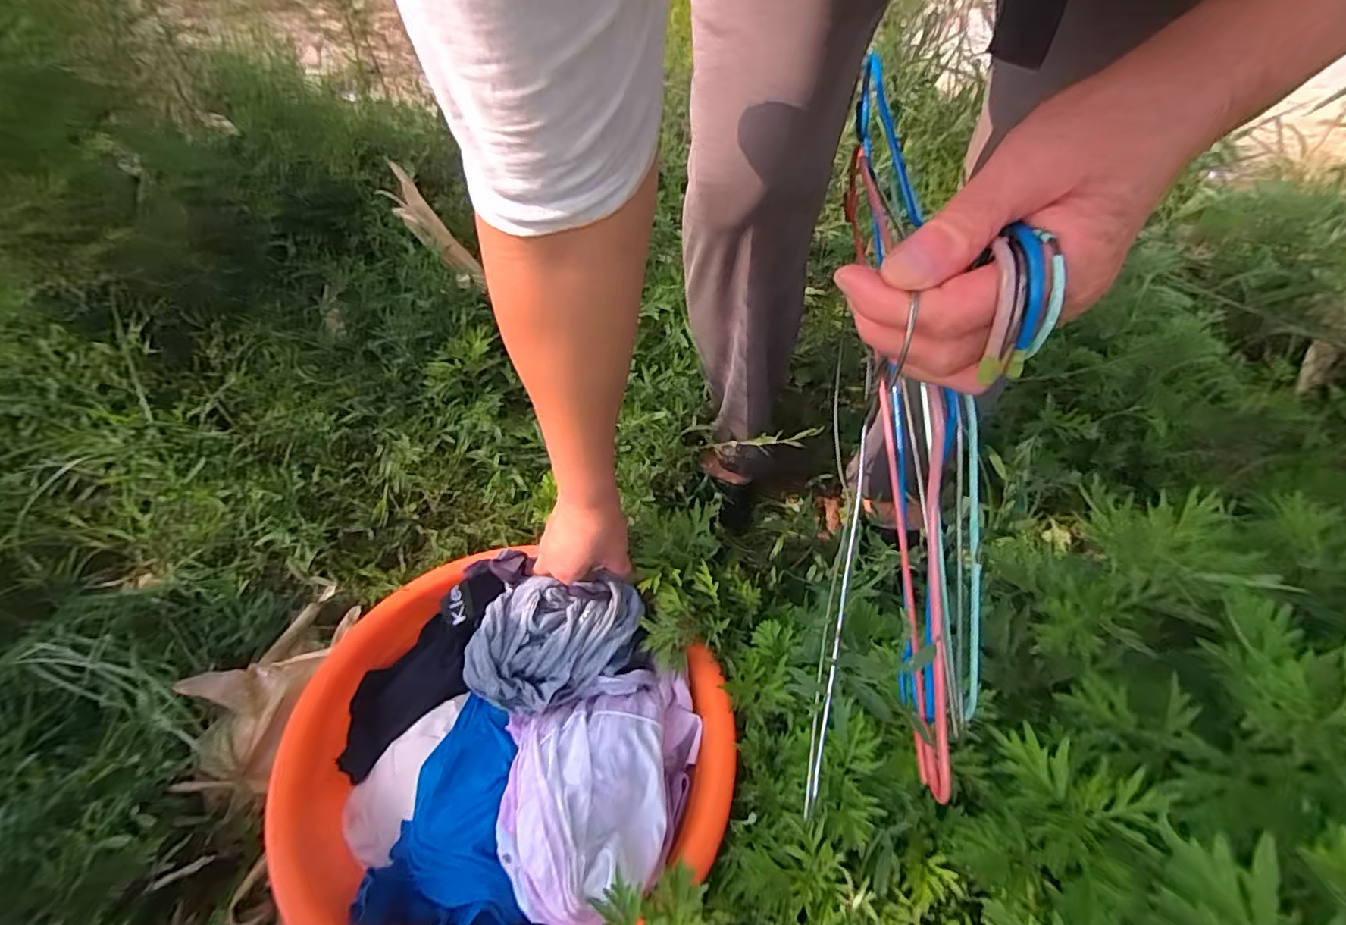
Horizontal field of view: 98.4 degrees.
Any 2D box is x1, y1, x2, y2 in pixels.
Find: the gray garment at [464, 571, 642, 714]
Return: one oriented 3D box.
[{"bbox_3d":[-0.101,0.150,0.496,0.141,0.055,0.096,-7,52,-4],"label":"gray garment"}]

